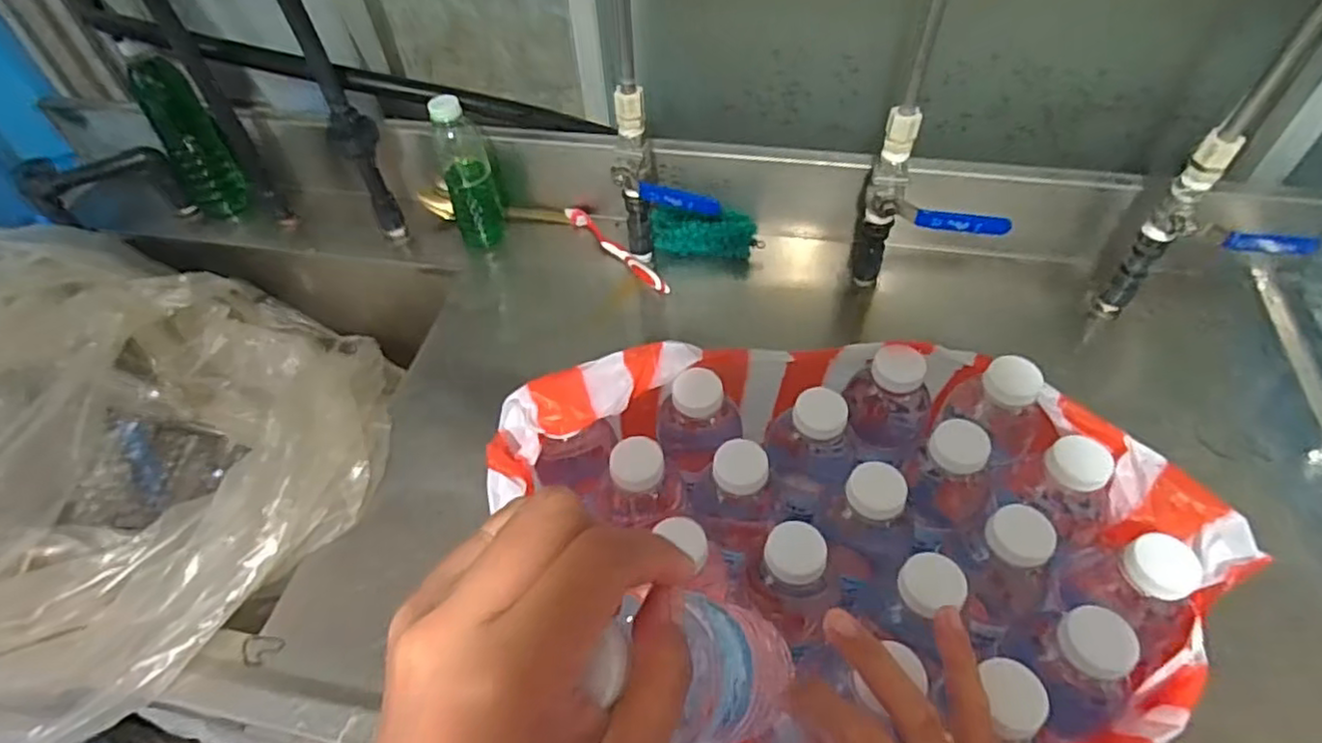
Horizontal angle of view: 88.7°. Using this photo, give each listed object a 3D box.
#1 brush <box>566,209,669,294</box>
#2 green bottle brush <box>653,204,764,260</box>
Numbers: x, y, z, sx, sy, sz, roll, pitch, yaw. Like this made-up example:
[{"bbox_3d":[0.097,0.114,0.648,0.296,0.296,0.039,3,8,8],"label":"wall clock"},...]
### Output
[{"bbox_3d":[-0.053,-0.142,0.783,0.019,0.009,0.186,-32,56,-21],"label":"brush"},{"bbox_3d":[0.053,-0.163,0.769,0.119,0.041,0.055,2,51,5],"label":"green bottle brush"}]

